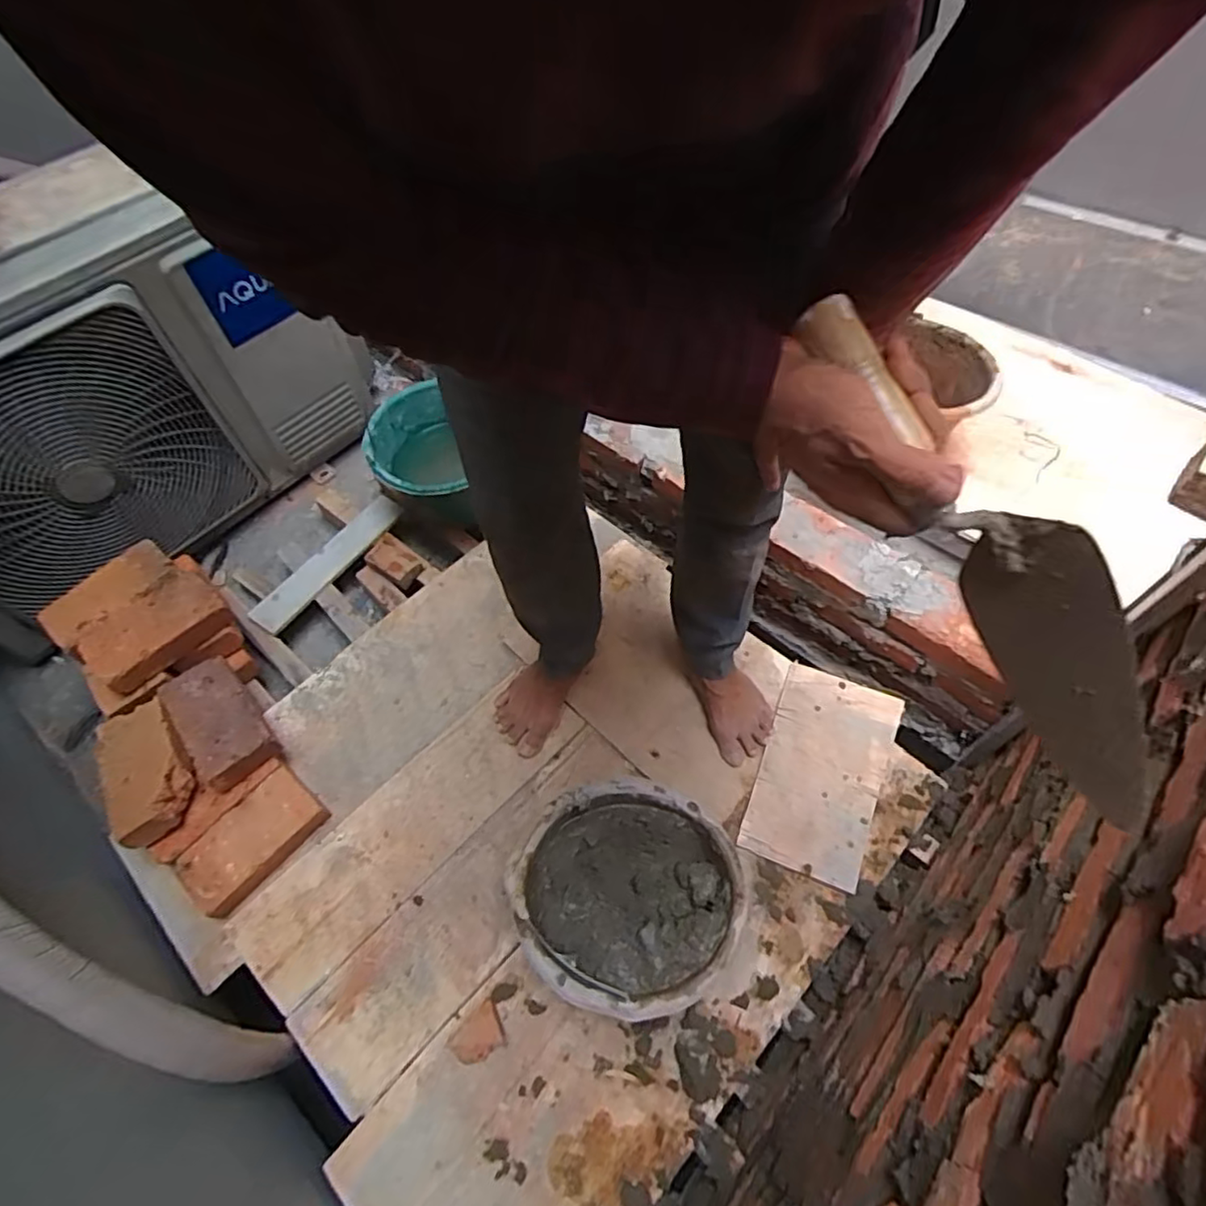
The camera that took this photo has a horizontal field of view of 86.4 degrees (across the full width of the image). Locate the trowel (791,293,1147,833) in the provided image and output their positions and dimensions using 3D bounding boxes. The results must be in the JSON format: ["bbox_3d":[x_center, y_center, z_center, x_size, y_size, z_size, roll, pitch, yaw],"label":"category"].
[{"bbox_3d":[0.197,-0.031,0.339,0.044,0.077,0.294,-30,86,-14],"label":"trowel"}]

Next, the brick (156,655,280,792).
[{"bbox_3d":[-0.561,0.168,0.935,0.105,0.054,0.200,-37,63,-17],"label":"brick"}]

